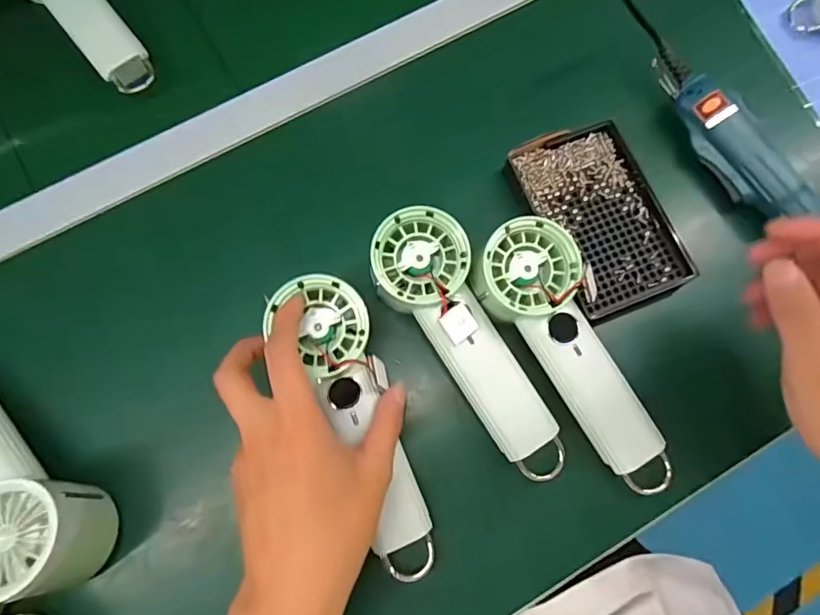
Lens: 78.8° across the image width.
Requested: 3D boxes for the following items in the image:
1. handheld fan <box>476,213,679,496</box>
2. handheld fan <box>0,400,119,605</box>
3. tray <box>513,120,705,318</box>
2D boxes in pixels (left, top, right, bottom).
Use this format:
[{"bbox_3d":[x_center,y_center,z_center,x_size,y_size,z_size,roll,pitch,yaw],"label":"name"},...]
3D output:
[{"bbox_3d":[0.107,0.032,0.330,0.069,0.030,0.190,-29,90,-7],"label":"handheld fan"},{"bbox_3d":[-0.267,0.098,0.312,0.191,0.056,0.064,40,79,9],"label":"handheld fan"},{"bbox_3d":[0.142,-0.069,0.375,0.089,0.012,0.143,-21,77,-5],"label":"tray"}]

